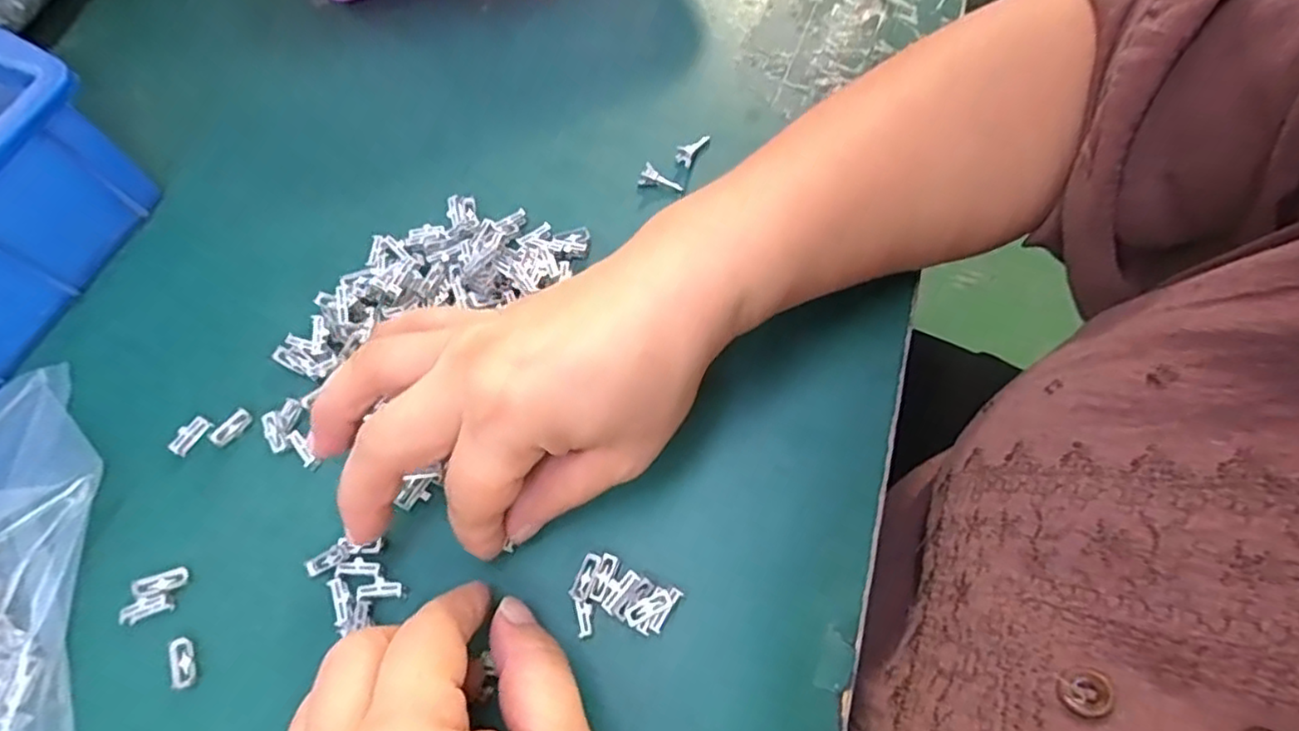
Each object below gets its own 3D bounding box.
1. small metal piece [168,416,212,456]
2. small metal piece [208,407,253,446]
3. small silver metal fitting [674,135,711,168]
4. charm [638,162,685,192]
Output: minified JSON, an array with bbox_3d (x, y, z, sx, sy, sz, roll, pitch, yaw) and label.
[{"bbox_3d":[-0.187,0.029,0.270,0.006,0.006,0.017,30,70,14],"label":"small metal piece"},{"bbox_3d":[-0.171,0.025,0.271,0.008,0.004,0.016,30,69,16],"label":"small metal piece"},{"bbox_3d":[0.021,-0.105,0.317,0.009,0.006,0.022,29,70,14],"label":"small silver metal fitting"},{"bbox_3d":[0.006,-0.086,0.309,0.021,0.009,0.007,19,67,-3],"label":"charm"}]

